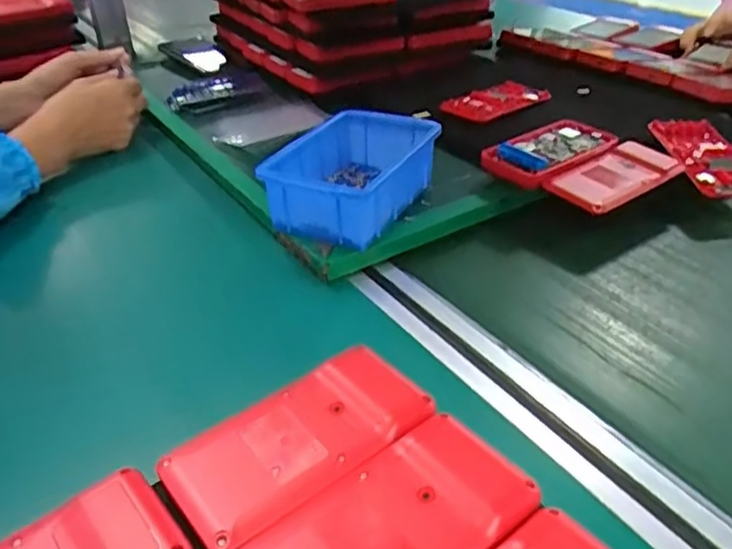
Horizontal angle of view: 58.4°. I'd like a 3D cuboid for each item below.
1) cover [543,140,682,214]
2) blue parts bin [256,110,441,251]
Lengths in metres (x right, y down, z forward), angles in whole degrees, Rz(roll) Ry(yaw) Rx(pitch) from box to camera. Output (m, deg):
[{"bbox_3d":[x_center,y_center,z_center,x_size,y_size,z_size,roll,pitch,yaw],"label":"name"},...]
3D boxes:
[{"bbox_3d":[0.209,-0.082,0.548,0.127,0.014,0.058,-25,41,-30],"label":"cover"},{"bbox_3d":[-0.009,-0.077,0.537,0.097,0.065,0.148,14,37,22],"label":"blue parts bin"}]

